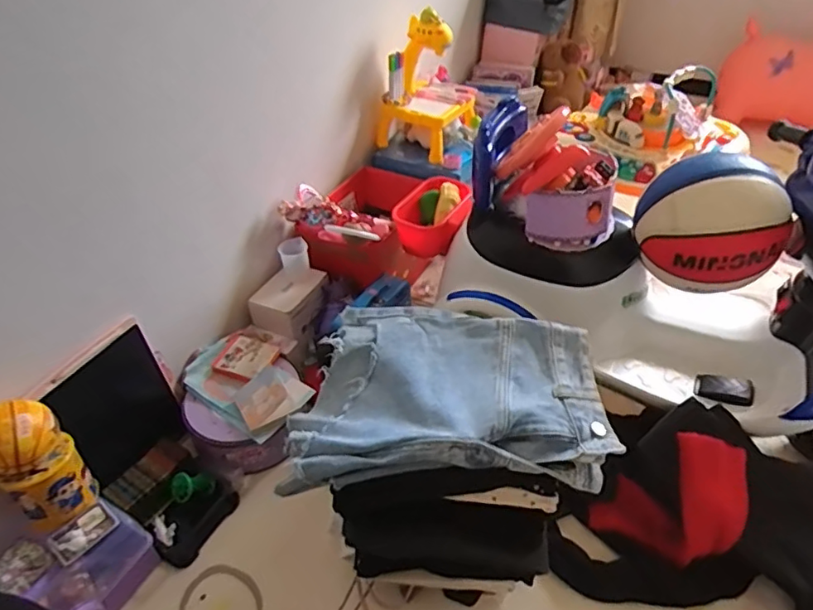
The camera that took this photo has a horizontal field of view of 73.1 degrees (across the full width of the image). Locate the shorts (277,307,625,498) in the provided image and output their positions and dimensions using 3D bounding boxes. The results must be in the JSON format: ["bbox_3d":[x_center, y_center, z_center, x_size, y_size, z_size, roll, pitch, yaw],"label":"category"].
[{"bbox_3d":[0.051,0.107,0.655,0.346,0.057,0.241,2,42,5],"label":"shorts"}]

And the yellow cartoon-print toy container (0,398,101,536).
[{"bbox_3d":[-0.482,0.207,0.716,0.082,0.168,0.087,32,52,32],"label":"yellow cartoon-print toy container"}]

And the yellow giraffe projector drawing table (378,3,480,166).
[{"bbox_3d":[0.045,-0.511,1.253,0.205,0.280,0.178,16,45,19],"label":"yellow giraffe projector drawing table"}]

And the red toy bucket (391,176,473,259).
[{"bbox_3d":[0.056,-0.180,1.080,0.137,0.097,0.165,6,42,8],"label":"red toy bucket"}]

